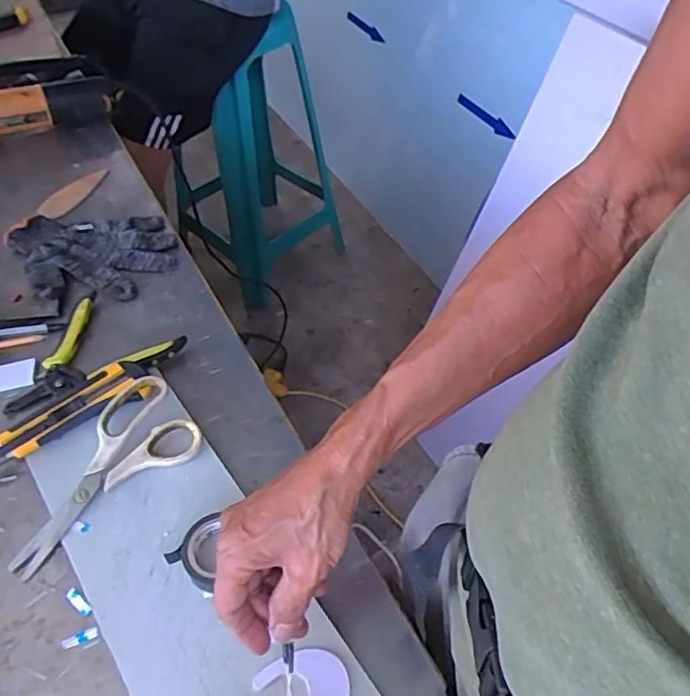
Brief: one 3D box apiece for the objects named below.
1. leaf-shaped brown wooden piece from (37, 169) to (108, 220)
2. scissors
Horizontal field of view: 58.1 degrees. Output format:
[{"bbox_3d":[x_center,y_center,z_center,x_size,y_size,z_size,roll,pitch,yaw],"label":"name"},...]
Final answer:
[{"bbox_3d":[-0.352,-0.205,0.808,0.039,0.012,0.117,27,55,6],"label":"leaf-shaped brown wooden piece"},{"bbox_3d":[-0.216,0.101,0.530,0.175,0.027,0.086,-35,57,-25],"label":"scissors"}]

